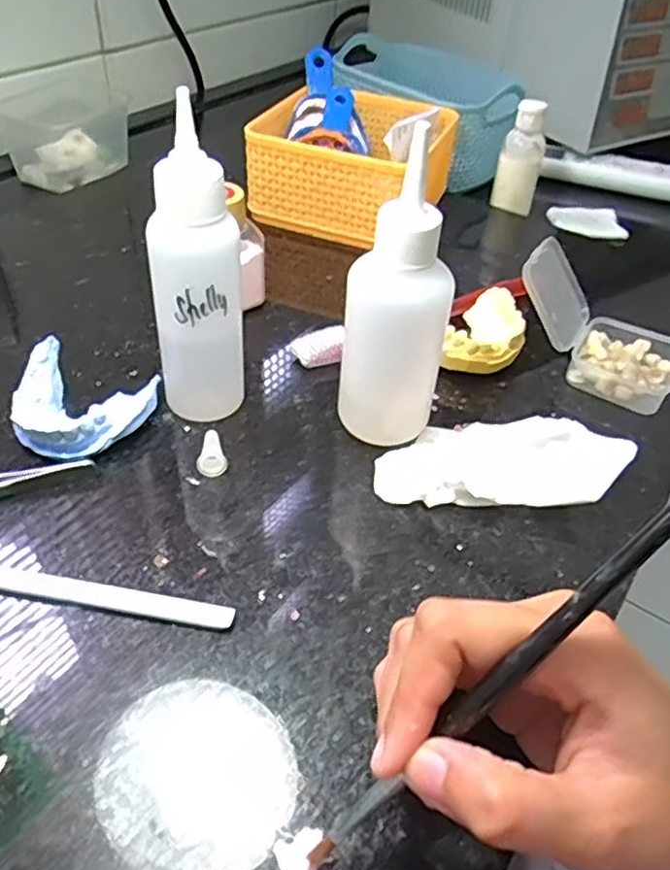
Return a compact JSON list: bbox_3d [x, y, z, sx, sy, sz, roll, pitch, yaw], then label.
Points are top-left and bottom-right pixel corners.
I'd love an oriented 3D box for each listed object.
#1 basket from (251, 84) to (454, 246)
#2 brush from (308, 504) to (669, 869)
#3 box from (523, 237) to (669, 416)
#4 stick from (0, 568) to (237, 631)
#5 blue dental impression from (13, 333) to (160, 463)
[{"bbox_3d":[0.011,-0.211,0.513,0.138,0.059,0.133,19,45,13],"label":"basket"},{"bbox_3d":[0.052,0.057,0.176,0.008,0.188,0.006,18,26,-49],"label":"brush"},{"bbox_3d":[0.151,-0.063,0.379,0.095,0.054,0.053,27,47,21],"label":"box"},{"bbox_3d":[-0.103,0.061,0.261,0.129,0.004,0.010,9,43,4],"label":"stick"},{"bbox_3d":[-0.129,-0.016,0.328,0.069,0.021,0.059,24,46,19],"label":"blue dental impression"}]

